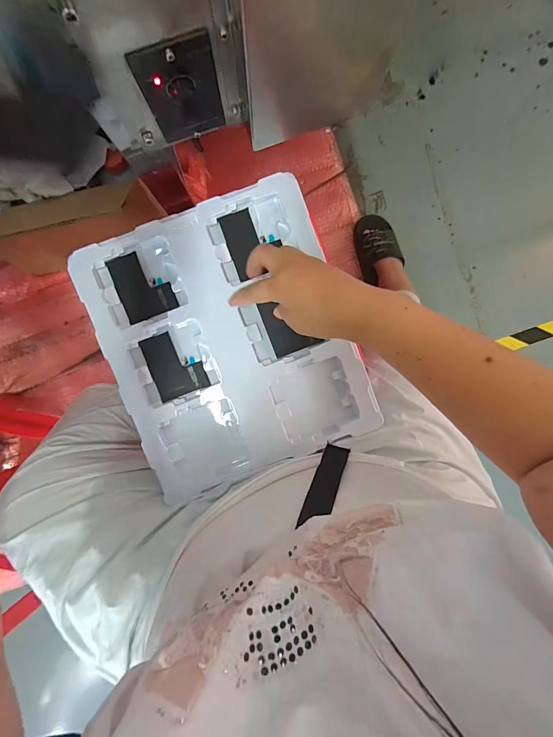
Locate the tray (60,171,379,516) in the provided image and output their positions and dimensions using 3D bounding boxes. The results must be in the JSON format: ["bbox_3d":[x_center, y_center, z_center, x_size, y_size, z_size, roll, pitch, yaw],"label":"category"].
[{"bbox_3d":[-0.055,-0.031,0.414,0.274,0.015,0.308,-20,94,0],"label":"tray"}]

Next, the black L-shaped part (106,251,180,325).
[{"bbox_3d":[-0.157,-0.099,0.412,0.060,0.005,0.077,-22,94,0],"label":"black L-shaped part"}]

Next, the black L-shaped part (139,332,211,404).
[{"bbox_3d":[-0.121,-0.005,0.419,0.060,0.004,0.077,-20,94,0],"label":"black L-shaped part"}]

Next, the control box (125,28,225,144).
[{"bbox_3d":[-0.074,-0.221,0.282,0.058,0.089,0.012,-17,94,-1],"label":"control box"}]

